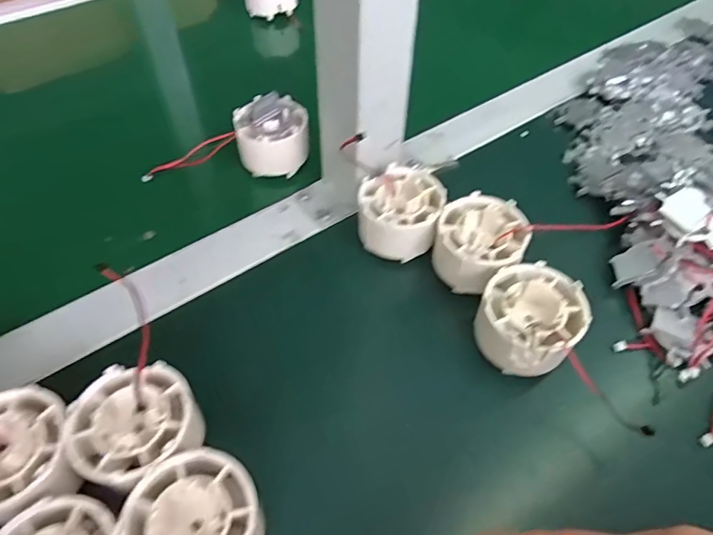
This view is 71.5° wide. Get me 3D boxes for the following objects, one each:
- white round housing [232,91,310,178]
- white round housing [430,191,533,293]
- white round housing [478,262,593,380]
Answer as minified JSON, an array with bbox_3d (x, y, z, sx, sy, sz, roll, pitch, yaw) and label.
[{"bbox_3d":[-0.062,-0.098,0.369,0.052,0.042,0.052,0,53,0],"label":"white round housing"},{"bbox_3d":[0.074,-0.013,0.298,0.054,0.034,0.050,0,53,0],"label":"white round housing"},{"bbox_3d":[0.092,0.029,0.267,0.050,0.035,0.054,0,53,0],"label":"white round housing"}]

